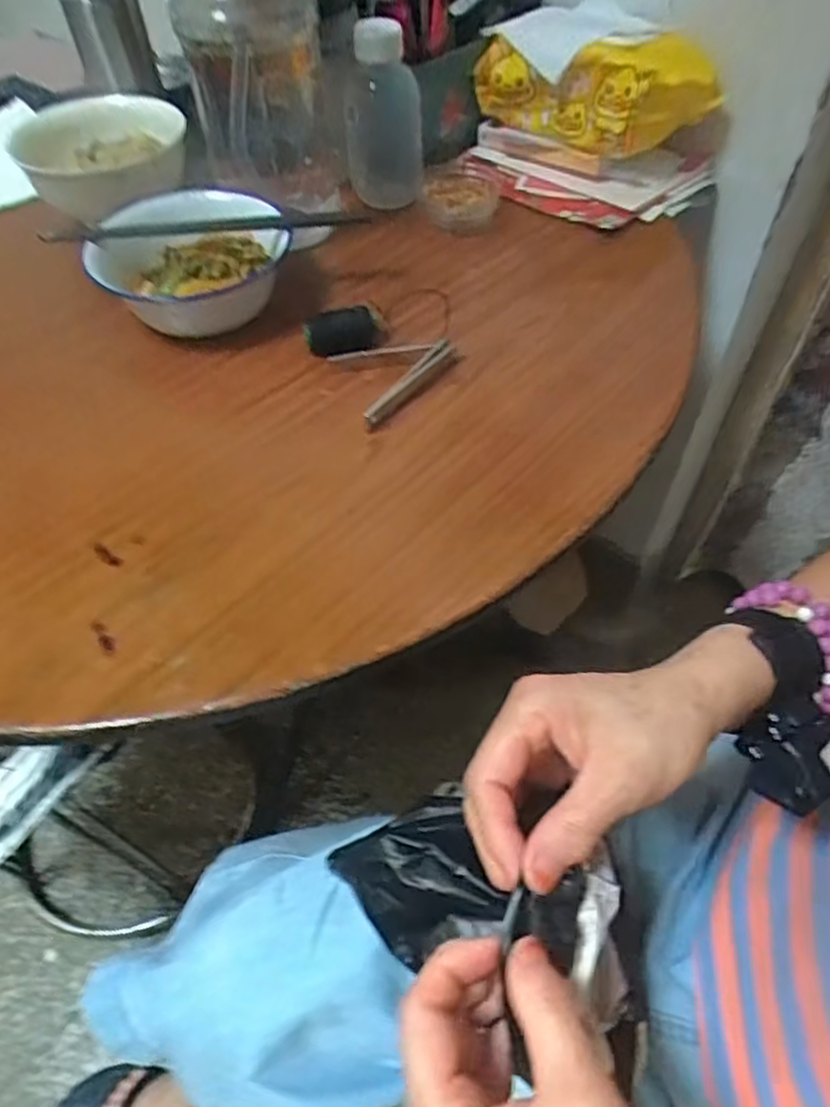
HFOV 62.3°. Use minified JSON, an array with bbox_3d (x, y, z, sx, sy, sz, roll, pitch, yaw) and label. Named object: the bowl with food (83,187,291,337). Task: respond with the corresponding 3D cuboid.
[{"bbox_3d":[-0.179,-0.239,0.564,0.154,0.060,0.174,-8,52,-4],"label":"bowl with food"}]

